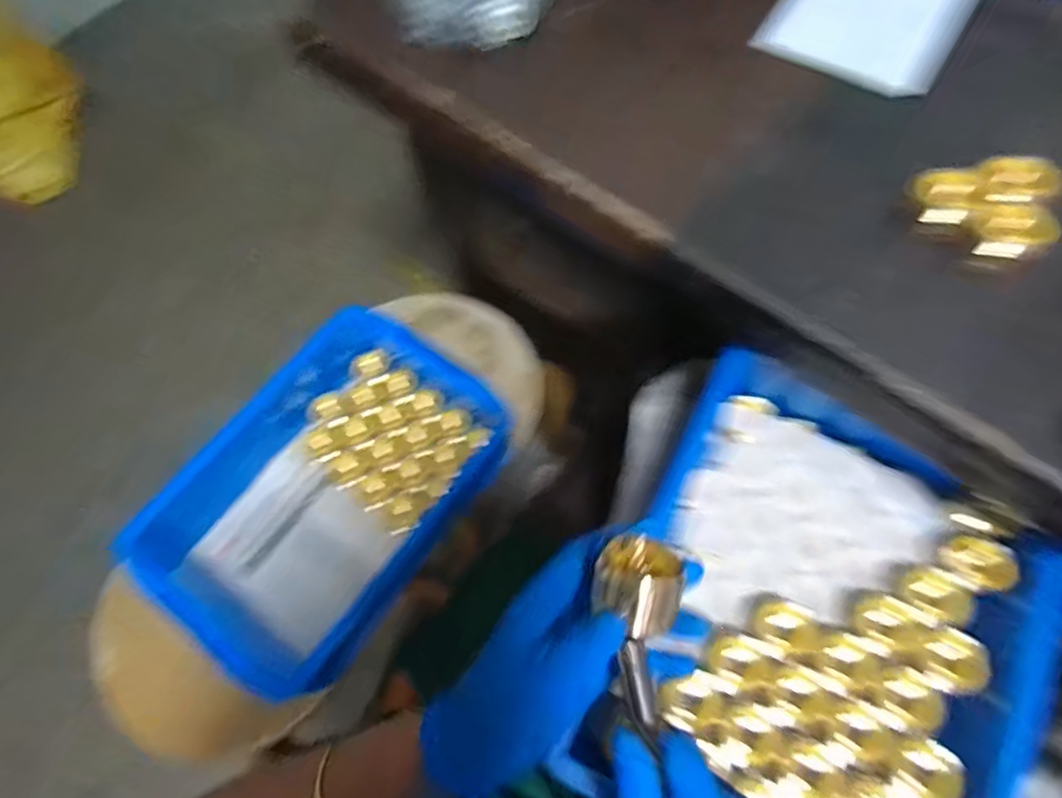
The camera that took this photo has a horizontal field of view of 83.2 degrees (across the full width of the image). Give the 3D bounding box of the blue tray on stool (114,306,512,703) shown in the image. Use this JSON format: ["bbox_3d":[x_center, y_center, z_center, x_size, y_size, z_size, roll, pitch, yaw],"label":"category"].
[{"bbox_3d":[-0.209,0.103,0.645,0.238,0.111,0.361,32,71,14],"label":"blue tray on stool"}]

